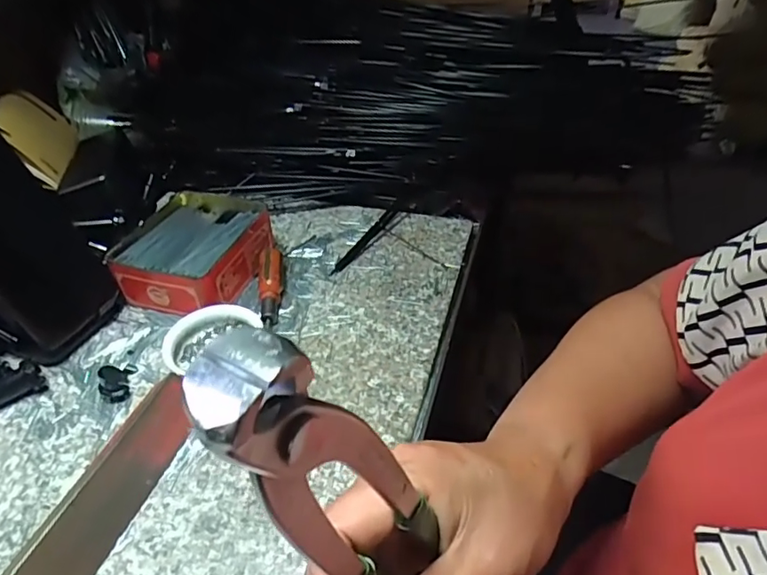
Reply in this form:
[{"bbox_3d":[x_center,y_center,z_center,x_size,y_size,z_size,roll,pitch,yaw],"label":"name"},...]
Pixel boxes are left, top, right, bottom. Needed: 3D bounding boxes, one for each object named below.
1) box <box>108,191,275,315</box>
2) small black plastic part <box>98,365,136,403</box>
[{"bbox_3d":[-0.171,-0.035,0.493,0.114,0.043,0.127,11,41,14],"label":"box"},{"bbox_3d":[-0.195,0.066,0.395,0.017,0.022,0.031,-7,40,-5],"label":"small black plastic part"}]

